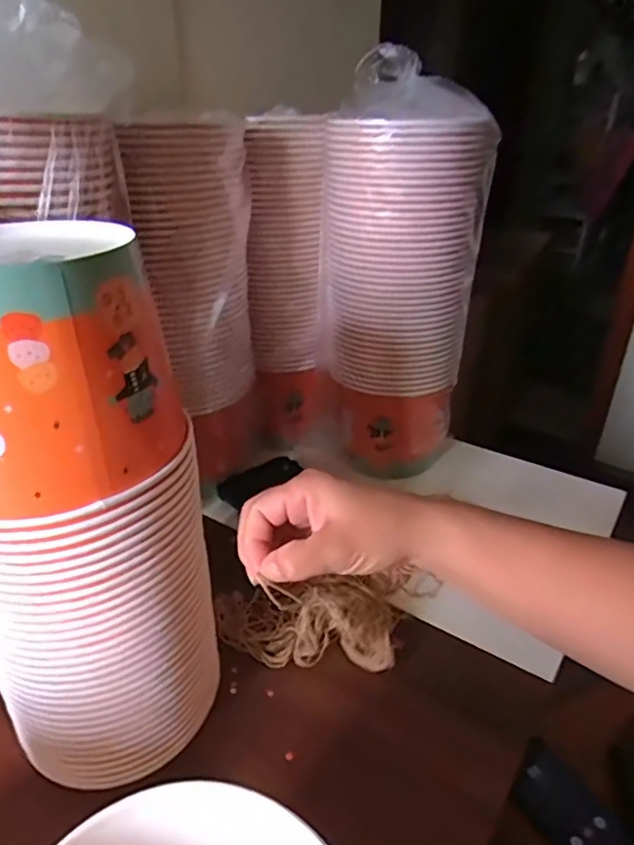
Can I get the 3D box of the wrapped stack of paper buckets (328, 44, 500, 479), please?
[{"bbox_3d":[0.099,-0.169,0.720,0.176,0.445,0.161,2,30,2],"label":"wrapped stack of paper buckets"}]

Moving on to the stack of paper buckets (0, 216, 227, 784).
[{"bbox_3d":[-0.155,0.070,0.400,0.152,0.377,0.121,-8,31,-14],"label":"stack of paper buckets"}]

